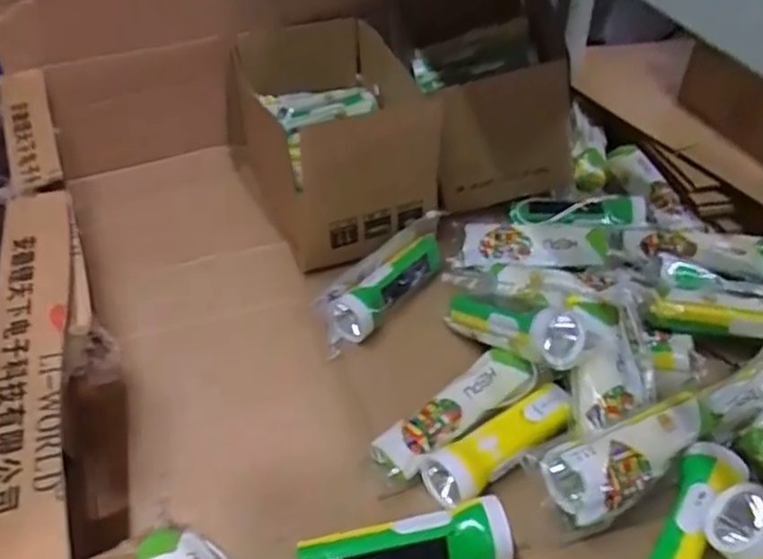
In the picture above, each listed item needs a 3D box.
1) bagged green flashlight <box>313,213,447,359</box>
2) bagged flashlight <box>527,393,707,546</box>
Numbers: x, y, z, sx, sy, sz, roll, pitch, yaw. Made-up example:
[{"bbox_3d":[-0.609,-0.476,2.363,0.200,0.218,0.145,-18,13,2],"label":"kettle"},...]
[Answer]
[{"bbox_3d":[0.004,-0.001,0.791,0.056,0.060,0.209,31,51,30],"label":"bagged green flashlight"},{"bbox_3d":[0.211,0.150,0.571,0.166,0.055,0.061,-17,45,-17],"label":"bagged flashlight"}]

